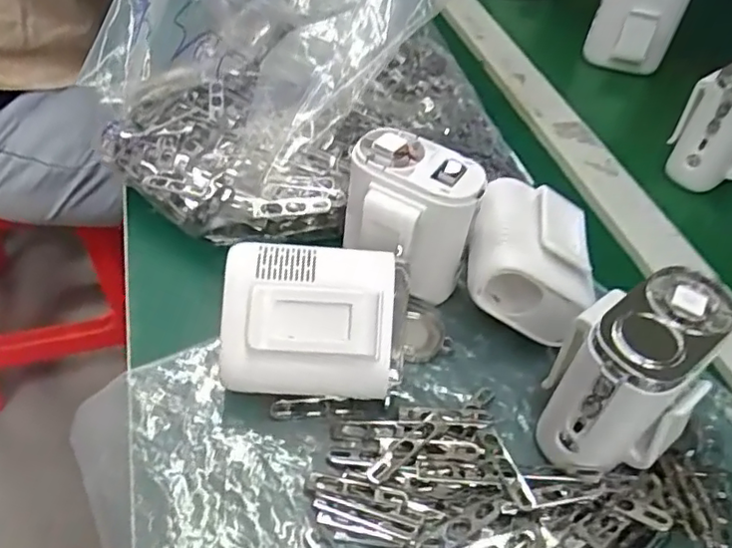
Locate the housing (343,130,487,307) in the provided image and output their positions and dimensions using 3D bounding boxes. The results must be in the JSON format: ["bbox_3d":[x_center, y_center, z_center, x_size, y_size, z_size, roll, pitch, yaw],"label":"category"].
[{"bbox_3d":[0.019,-0.028,0.321,0.067,0.079,0.052,36,53,25],"label":"housing"}]

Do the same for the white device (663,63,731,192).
[{"bbox_3d":[0.252,-0.106,0.434,0.056,0.079,0.057,31,51,22],"label":"white device"}]

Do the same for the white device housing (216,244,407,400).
[{"bbox_3d":[-0.024,0.023,0.288,0.081,0.057,0.058,3,47,-3],"label":"white device housing"}]

